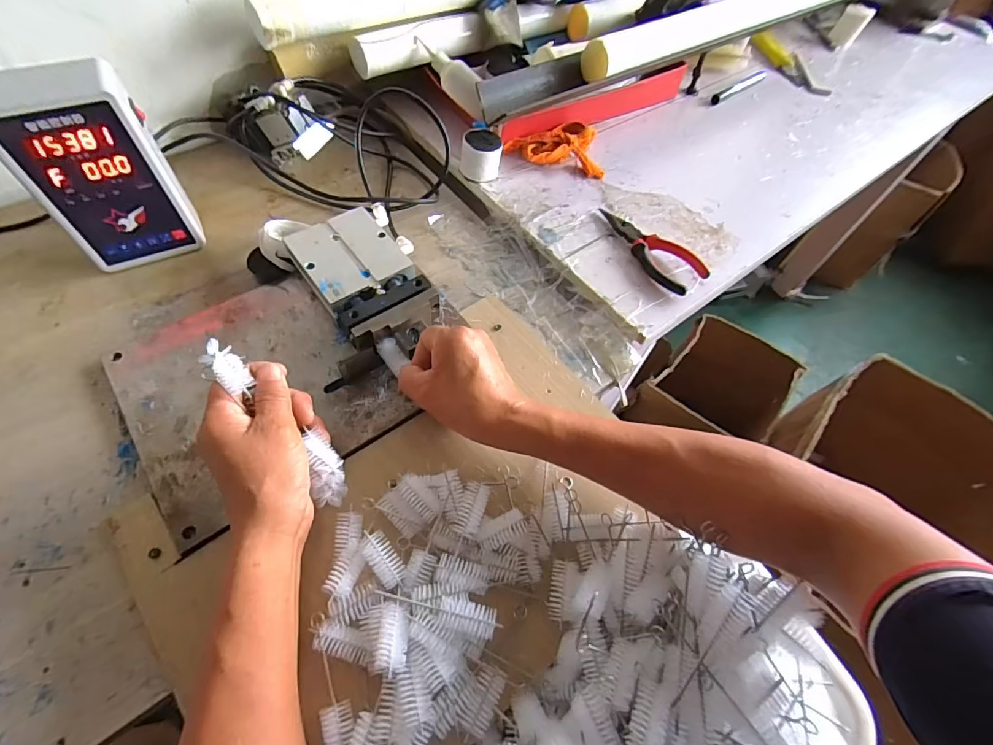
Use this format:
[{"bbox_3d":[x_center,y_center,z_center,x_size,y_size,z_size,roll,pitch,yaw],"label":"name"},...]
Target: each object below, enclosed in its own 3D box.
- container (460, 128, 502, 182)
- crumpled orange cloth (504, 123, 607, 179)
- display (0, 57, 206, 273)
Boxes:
[{"bbox_3d":[-0.019,-0.289,0.598,0.051,0.049,0.061,6,57,-1],"label":"container"},{"bbox_3d":[0.084,-0.322,0.642,0.137,0.027,0.088,8,57,1],"label":"crumpled orange cloth"},{"bbox_3d":[-0.385,-0.189,0.451,0.115,0.188,0.048,-31,65,-22],"label":"display"}]

